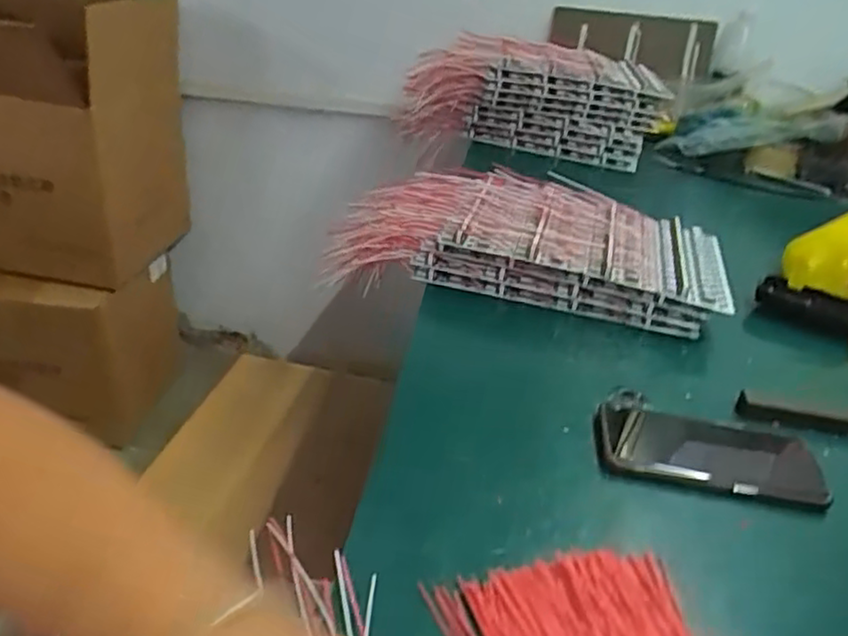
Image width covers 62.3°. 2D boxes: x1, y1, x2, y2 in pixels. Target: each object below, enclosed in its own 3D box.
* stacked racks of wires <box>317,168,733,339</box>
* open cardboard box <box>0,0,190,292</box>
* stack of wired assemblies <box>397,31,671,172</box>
[{"bbox_3d":[0.104,-0.085,0.794,0.417,0.077,0.227,7,31,3],"label":"stacked racks of wires"},{"bbox_3d":[-0.793,-0.381,1.378,0.541,0.505,0.283,9,31,7],"label":"open cardboard box"},{"bbox_3d":[0.177,-0.357,1.163,0.423,0.163,0.141,6,31,2],"label":"stack of wired assemblies"}]

